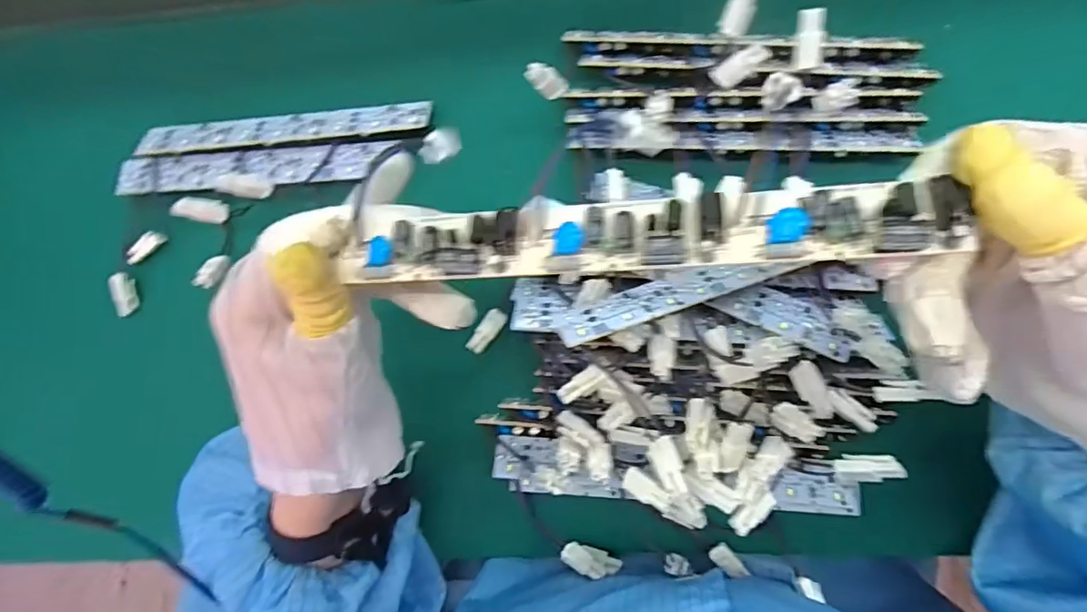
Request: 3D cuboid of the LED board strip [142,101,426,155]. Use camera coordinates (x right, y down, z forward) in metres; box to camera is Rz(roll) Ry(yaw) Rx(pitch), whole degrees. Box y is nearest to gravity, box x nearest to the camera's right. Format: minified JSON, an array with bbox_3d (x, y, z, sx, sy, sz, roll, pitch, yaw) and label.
[{"bbox_3d":[-0.163,-0.113,0.359,0.190,0.011,0.026,-4,59,5],"label":"LED board strip"}]

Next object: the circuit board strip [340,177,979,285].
[{"bbox_3d":[0.026,-0.022,0.172,0.182,0.011,0.021,-3,87,11],"label":"circuit board strip"}]

